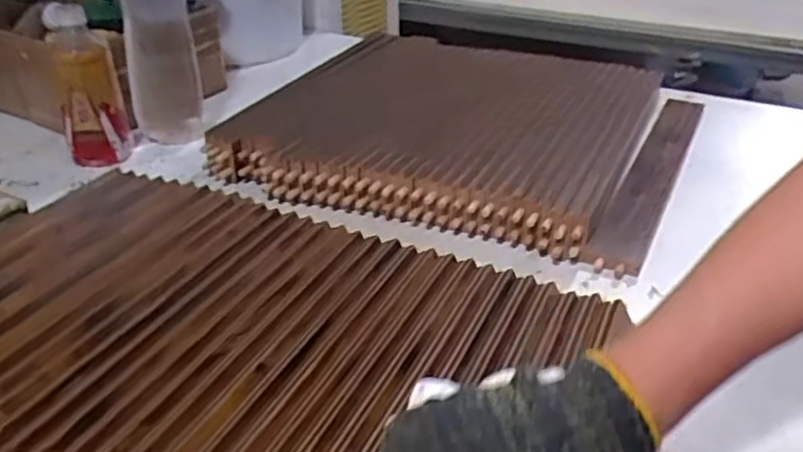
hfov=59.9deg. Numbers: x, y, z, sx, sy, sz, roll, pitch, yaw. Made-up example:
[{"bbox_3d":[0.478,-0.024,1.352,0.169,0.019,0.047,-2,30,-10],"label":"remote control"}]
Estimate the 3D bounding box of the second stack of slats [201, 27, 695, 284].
[{"bbox_3d":[0.086,-0.131,0.880,0.493,0.081,0.446,13,34,21],"label":"second stack of slats"}]

